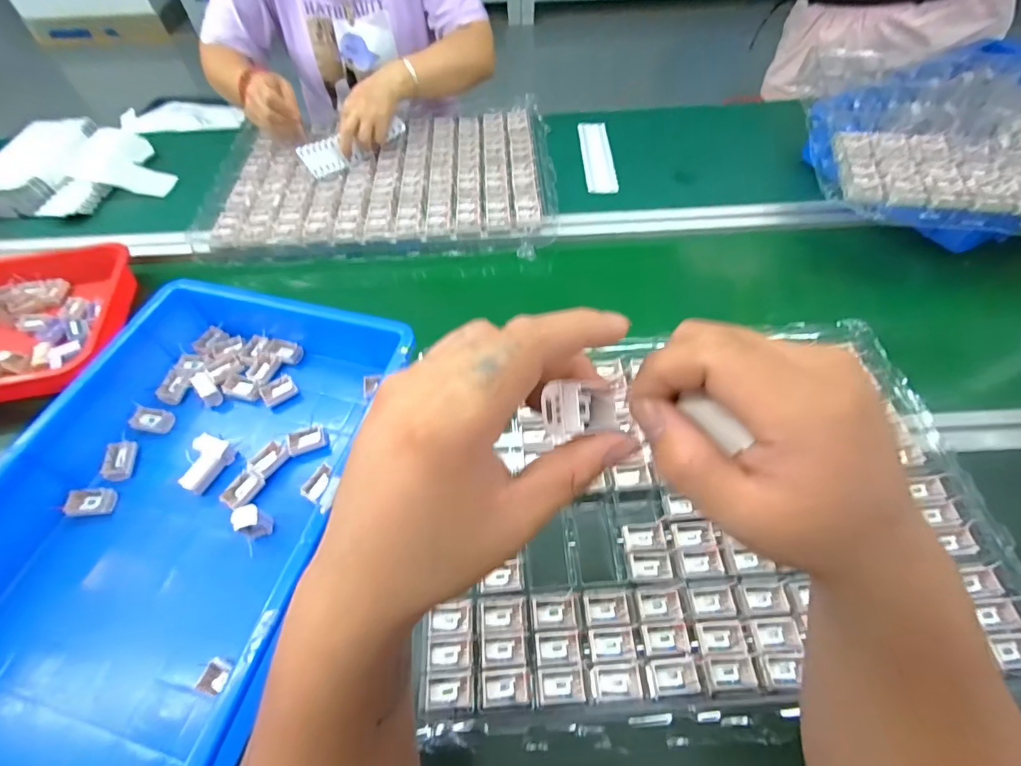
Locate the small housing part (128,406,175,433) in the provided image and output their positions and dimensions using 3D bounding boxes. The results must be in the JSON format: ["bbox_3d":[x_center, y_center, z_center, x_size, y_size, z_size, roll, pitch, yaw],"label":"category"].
[{"bbox_3d":[-0.372,0.039,0.481,0.035,0.014,0.025,3,56,4],"label":"small housing part"}]

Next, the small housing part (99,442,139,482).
[{"bbox_3d":[-0.385,0.076,0.456,0.025,0.011,0.039,13,58,-28],"label":"small housing part"}]

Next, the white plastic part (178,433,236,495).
[{"bbox_3d":[-0.295,0.080,0.448,0.029,0.026,0.053,13,58,10],"label":"white plastic part"}]

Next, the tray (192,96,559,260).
[{"bbox_3d":[-0.186,-0.326,0.718,0.495,0.026,0.346,0,56,2],"label":"tray"}]

